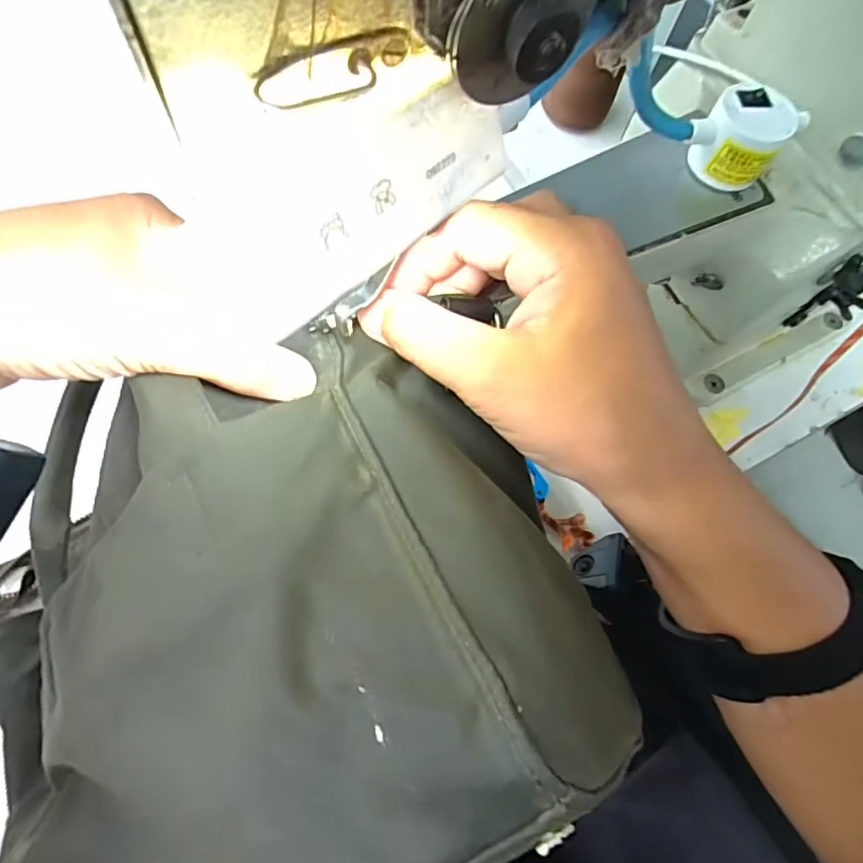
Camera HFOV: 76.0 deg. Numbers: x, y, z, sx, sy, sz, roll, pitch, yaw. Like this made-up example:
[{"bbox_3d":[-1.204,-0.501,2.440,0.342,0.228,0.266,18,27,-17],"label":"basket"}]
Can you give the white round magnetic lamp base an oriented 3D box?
[{"bbox_3d":[0.146,-0.139,0.262,0.038,0.034,0.042,38,72,11],"label":"white round magnetic lamp base"}]

